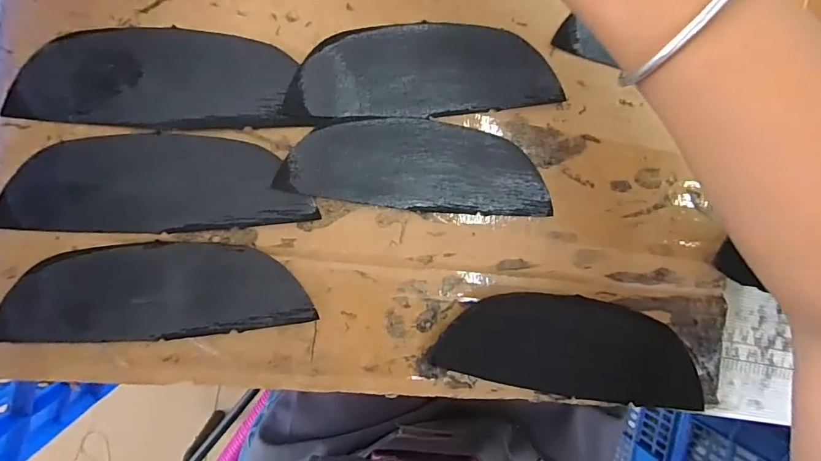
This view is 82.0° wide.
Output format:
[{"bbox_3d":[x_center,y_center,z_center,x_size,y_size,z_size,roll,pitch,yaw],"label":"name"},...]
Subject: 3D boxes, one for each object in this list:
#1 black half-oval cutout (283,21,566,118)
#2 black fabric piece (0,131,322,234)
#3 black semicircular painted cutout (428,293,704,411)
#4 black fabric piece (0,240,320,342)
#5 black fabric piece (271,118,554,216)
[{"bbox_3d":[0.008,-0.084,0.246,0.138,0.004,0.046,-6,93,-8],"label":"black half-oval cutout"},{"bbox_3d":[-0.120,-0.023,0.228,0.139,0.004,0.046,-3,92,-8],"label":"black fabric piece"},{"bbox_3d":[0.086,0.062,0.251,0.142,0.007,0.050,9,77,-6],"label":"black semicircular painted cutout"},{"bbox_3d":[-0.122,0.030,0.230,0.139,0.004,0.046,-4,92,-8],"label":"black fabric piece"},{"bbox_3d":[0.006,-0.034,0.247,0.138,0.004,0.045,4,91,-8],"label":"black fabric piece"}]

